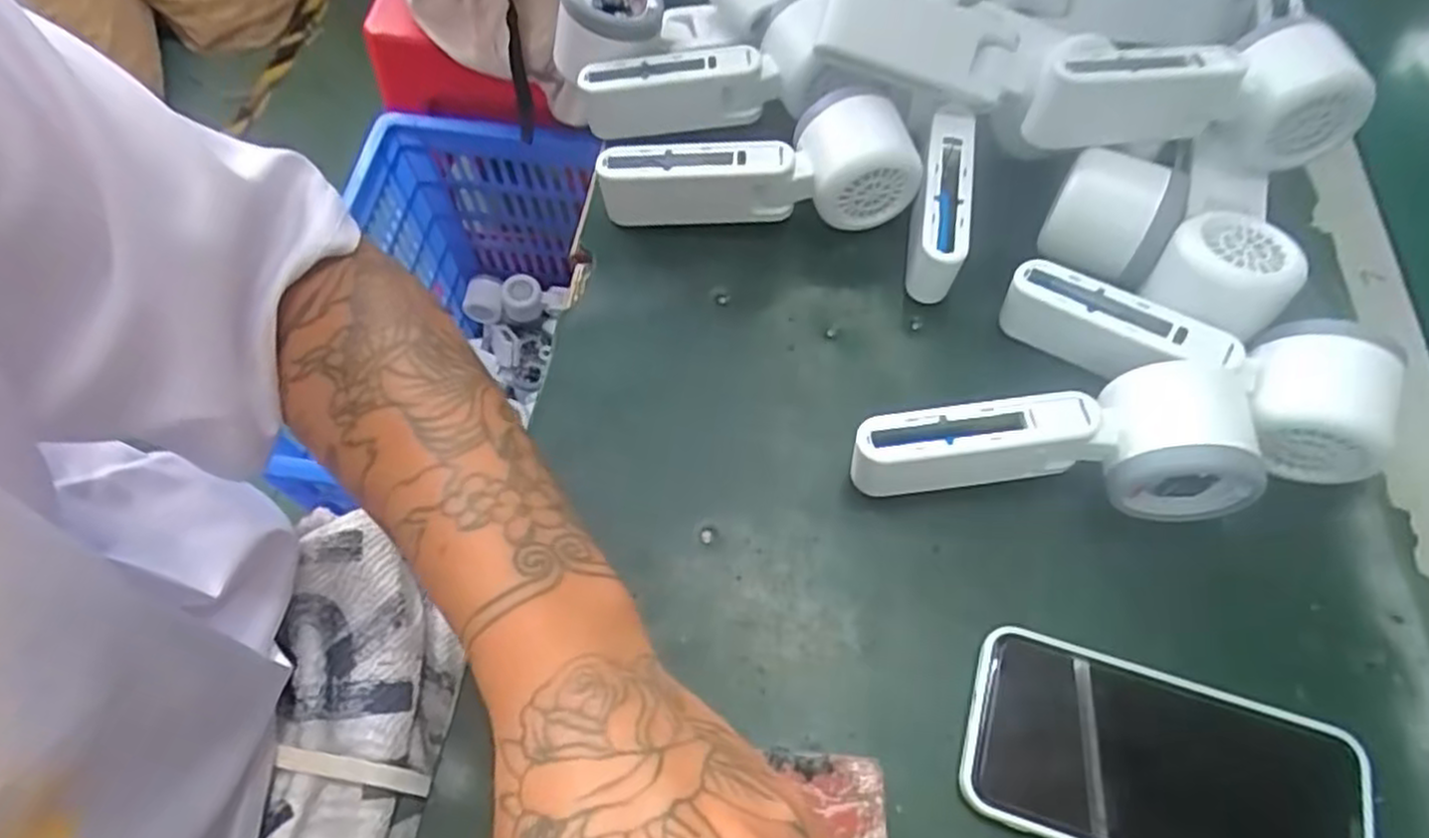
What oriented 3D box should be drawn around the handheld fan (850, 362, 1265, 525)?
[{"bbox_3d":[0.147,0.009,0.337,0.171,0.046,0.055,0,65,4],"label":"handheld fan"}]

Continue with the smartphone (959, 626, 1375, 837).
[{"bbox_3d":[0.172,0.135,0.296,0.143,0.010,0.074,15,64,10],"label":"smartphone"}]

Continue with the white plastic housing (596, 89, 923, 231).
[{"bbox_3d":[0.022,-0.128,0.406,0.163,0.047,0.048,-8,65,1],"label":"white plastic housing"}]

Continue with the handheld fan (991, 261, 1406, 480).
[{"bbox_3d":[0.216,-0.029,0.354,0.164,0.048,0.053,27,70,15],"label":"handheld fan"}]

